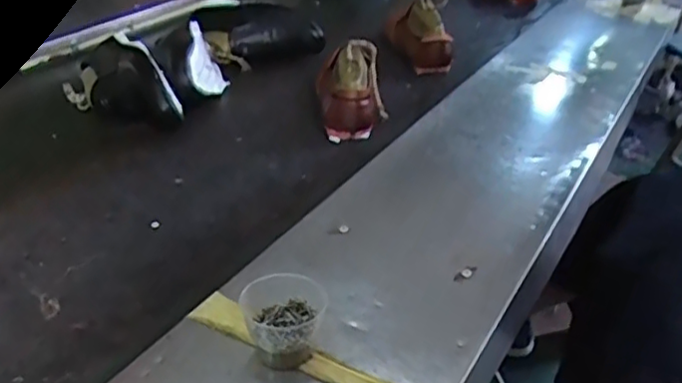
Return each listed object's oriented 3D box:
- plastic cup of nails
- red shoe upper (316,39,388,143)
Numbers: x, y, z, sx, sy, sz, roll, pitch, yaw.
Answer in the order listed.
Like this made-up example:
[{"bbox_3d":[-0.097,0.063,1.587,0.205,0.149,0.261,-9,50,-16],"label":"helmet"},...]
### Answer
[{"bbox_3d":[-0.045,0.104,0.513,0.065,0.046,0.067,-4,34,-9],"label":"plastic cup of nails"},{"bbox_3d":[0.016,-0.149,0.938,0.098,0.105,0.117,1,32,1],"label":"red shoe upper"}]

